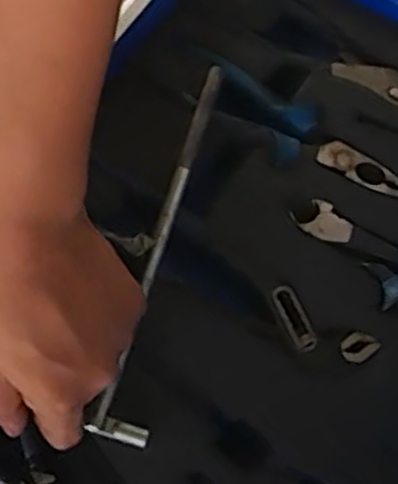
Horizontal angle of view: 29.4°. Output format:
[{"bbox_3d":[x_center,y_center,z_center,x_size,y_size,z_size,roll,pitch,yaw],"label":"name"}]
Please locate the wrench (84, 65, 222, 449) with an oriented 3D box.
[{"bbox_3d":[-0.018,-0.002,0.479,0.032,0.013,0.255,12,69,6],"label":"wrench"}]

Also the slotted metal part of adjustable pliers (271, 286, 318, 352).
[{"bbox_3d":[0.059,0.047,0.474,0.015,0.004,0.044,-20,69,-6],"label":"slotted metal part of adjustable pliers"}]

